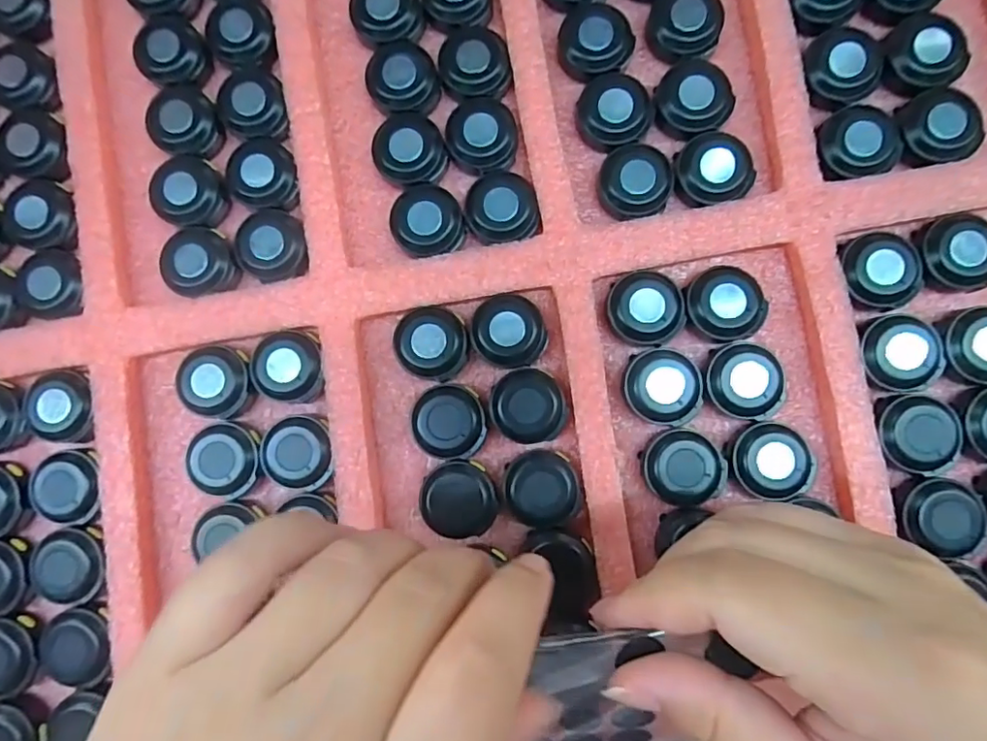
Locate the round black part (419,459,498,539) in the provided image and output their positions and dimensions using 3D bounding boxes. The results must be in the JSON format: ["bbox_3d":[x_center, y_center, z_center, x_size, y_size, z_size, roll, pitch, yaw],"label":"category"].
[{"bbox_3d":[-0.013,0.051,0.221,0.030,0.011,0.028,0,86,2],"label":"round black part"}]

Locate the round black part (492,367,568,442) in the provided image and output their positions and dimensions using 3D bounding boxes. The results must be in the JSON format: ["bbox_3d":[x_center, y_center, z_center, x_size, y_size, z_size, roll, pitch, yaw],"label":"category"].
[{"bbox_3d":[0.014,0.014,0.223,0.029,0.011,0.029,0,86,2],"label":"round black part"}]

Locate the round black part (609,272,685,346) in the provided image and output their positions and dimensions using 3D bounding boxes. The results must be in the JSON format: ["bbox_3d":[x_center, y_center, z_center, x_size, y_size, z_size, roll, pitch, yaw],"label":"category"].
[{"bbox_3d":[0.061,-0.025,0.223,0.029,0.010,0.028,0,86,2],"label":"round black part"}]

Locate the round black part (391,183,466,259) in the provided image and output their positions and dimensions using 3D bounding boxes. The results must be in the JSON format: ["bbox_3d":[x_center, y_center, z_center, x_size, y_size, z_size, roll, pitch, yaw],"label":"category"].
[{"bbox_3d":[-0.027,-0.061,0.230,0.028,0.013,0.030,0,86,2],"label":"round black part"}]

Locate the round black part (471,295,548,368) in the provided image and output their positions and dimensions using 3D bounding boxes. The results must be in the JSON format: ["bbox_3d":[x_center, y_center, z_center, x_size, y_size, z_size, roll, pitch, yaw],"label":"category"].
[{"bbox_3d":[0.007,-0.016,0.224,0.030,0.008,0.027,25,87,4],"label":"round black part"}]

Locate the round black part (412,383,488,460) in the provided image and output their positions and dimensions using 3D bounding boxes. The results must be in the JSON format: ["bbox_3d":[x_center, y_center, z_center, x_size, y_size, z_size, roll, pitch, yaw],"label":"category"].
[{"bbox_3d":[-0.017,0.020,0.224,0.028,0.011,0.029,1,86,2],"label":"round black part"}]

